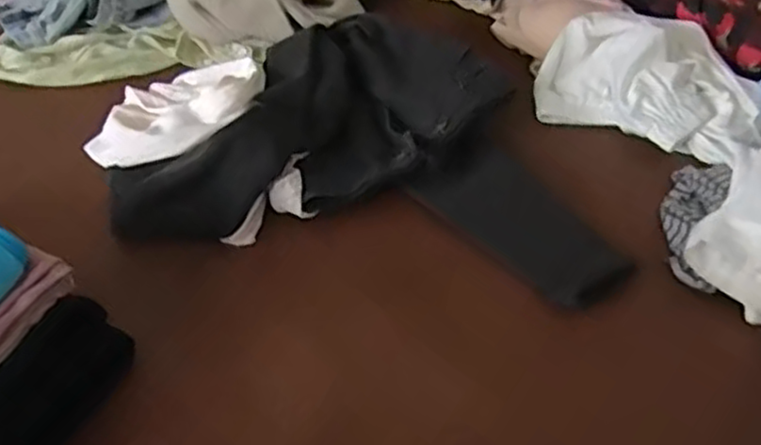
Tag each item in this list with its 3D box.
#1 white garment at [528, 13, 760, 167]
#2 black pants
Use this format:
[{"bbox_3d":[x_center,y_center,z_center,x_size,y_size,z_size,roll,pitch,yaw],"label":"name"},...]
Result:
[{"bbox_3d":[0.361,-0.196,0.960,0.268,0.104,0.232,20,47,20],"label":"white garment"},{"bbox_3d":[0.006,-0.115,0.868,0.547,0.114,0.398,8,44,8],"label":"black pants"}]

